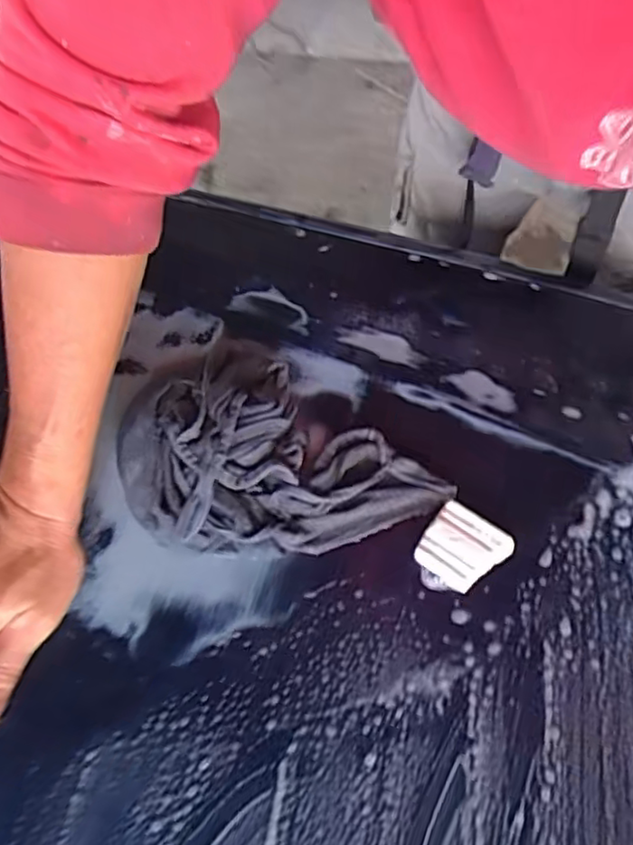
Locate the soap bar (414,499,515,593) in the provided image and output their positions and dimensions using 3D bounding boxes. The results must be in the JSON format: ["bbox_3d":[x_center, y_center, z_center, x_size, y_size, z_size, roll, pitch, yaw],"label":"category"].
[{"bbox_3d":[0.099,0.084,0.444,0.052,0.010,0.053,31,68,19],"label":"soap bar"}]

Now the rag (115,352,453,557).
[{"bbox_3d":[-0.038,0.030,0.452,0.209,0.049,0.157,33,68,20],"label":"rag"}]

